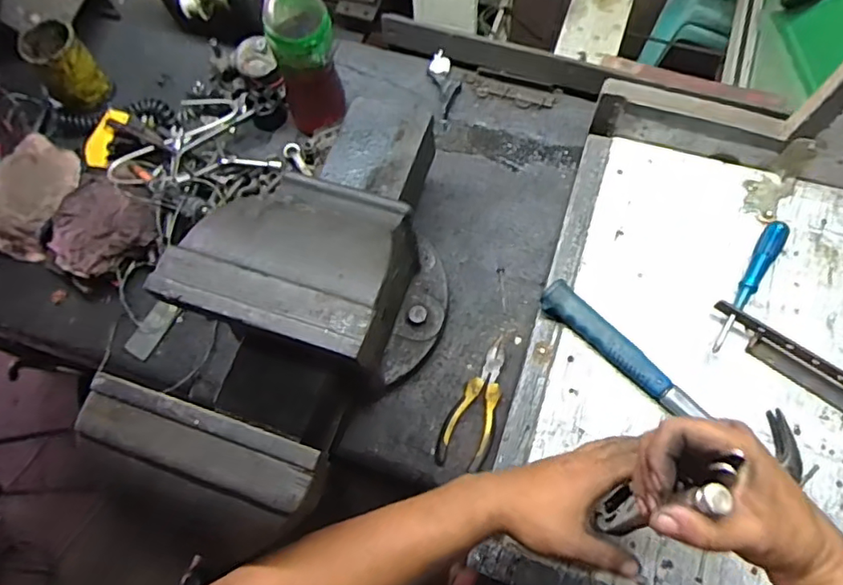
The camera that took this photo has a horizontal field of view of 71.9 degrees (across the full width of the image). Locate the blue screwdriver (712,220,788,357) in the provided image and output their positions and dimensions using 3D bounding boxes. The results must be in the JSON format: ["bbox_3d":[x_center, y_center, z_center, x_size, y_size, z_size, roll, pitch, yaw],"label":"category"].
[{"bbox_3d":[0.394,-0.006,0.693,0.027,0.021,0.192,29,74,12],"label":"blue screwdriver"}]

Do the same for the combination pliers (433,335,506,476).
[{"bbox_3d":[0.072,0.133,0.701,0.059,0.012,0.162,22,73,10],"label":"combination pliers"}]

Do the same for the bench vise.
[{"bbox_3d":[-0.098,0.001,0.609,0.205,0.246,0.489,23,73,11],"label":"bench vise"}]

